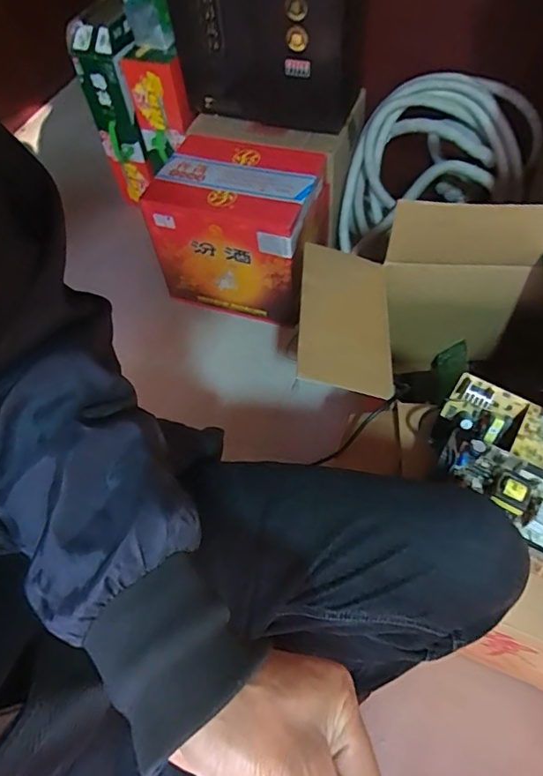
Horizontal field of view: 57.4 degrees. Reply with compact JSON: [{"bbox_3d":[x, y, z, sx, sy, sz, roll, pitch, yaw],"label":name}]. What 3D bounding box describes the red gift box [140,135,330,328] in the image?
[{"bbox_3d":[-0.062,-0.350,1.107,0.324,0.281,0.249,16,61,15],"label":"red gift box"}]

